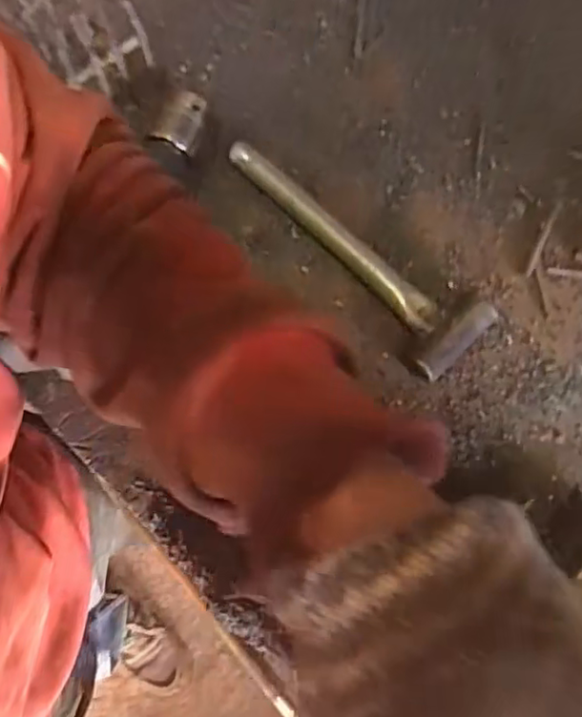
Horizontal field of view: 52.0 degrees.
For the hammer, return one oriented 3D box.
[{"bbox_3d":[0.056,-0.095,0.468,0.075,0.037,0.238,-38,77,-7],"label":"hammer"}]

